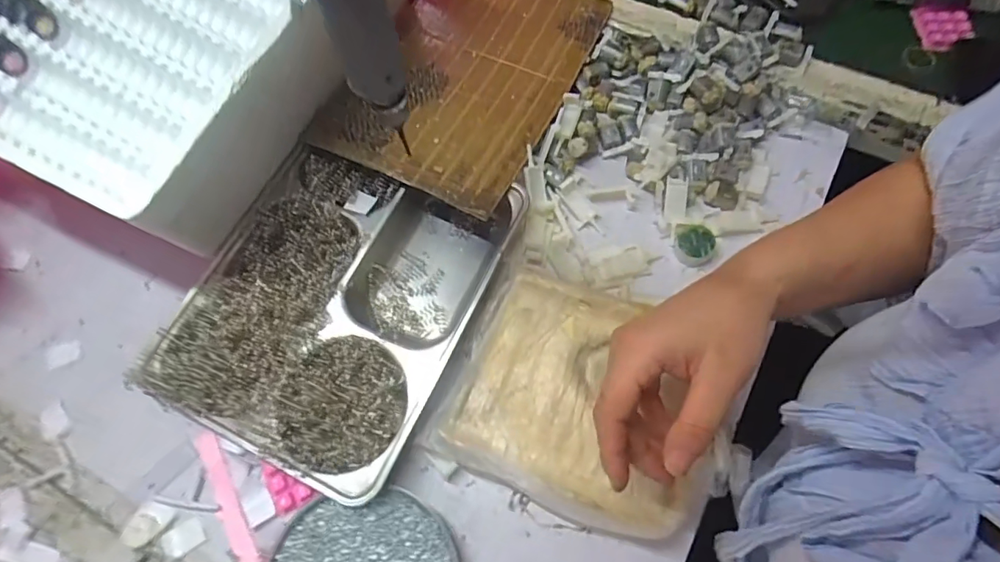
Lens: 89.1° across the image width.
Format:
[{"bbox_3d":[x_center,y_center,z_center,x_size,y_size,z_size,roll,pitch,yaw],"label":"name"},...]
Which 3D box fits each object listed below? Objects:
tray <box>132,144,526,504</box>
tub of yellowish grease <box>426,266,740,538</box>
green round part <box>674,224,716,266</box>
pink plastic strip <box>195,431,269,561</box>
[{"bbox_3d":[-0.129,0.006,0.420,0.216,0.057,0.270,24,72,11],"label":"tray"},{"bbox_3d":[0.070,0.091,0.384,0.195,0.030,0.159,21,72,11],"label":"tub of yellowish grease"},{"bbox_3d":[0.170,-0.033,0.444,0.031,0.018,0.034,-1,69,3],"label":"green round part"},{"bbox_3d":[-0.209,0.171,0.392,0.019,0.005,0.117,-31,71,-9],"label":"pink plastic strip"}]

